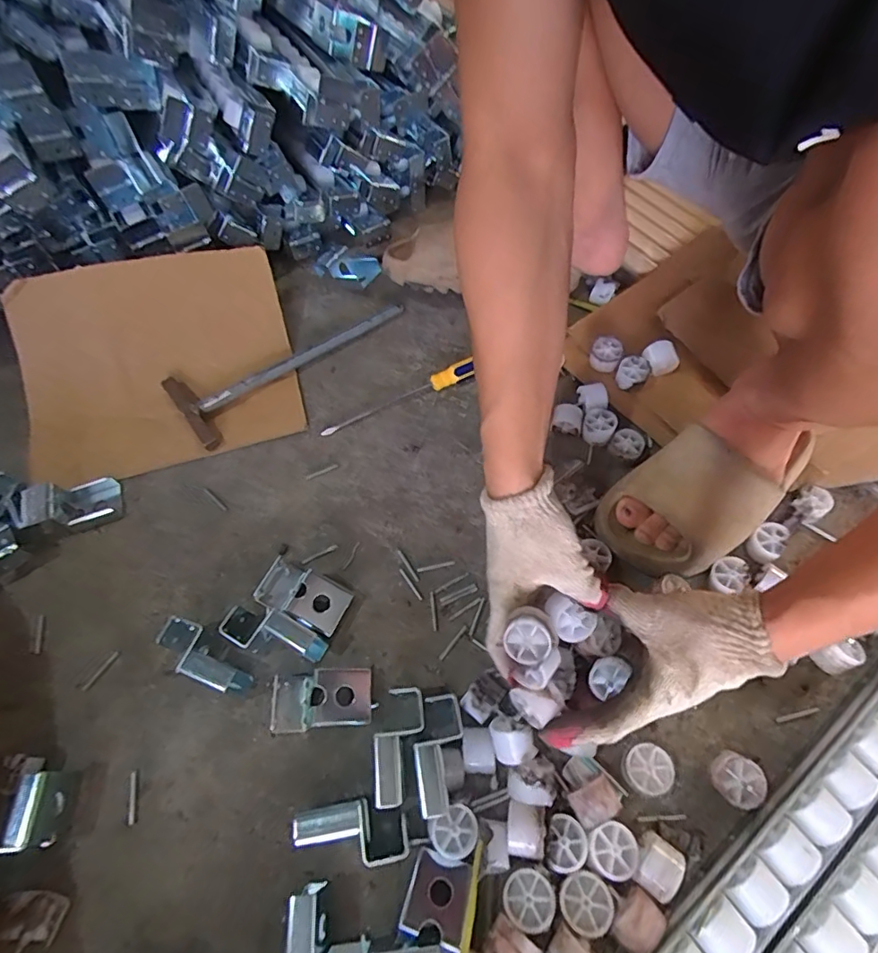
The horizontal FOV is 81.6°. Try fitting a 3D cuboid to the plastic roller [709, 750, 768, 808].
[{"bbox_3d":[0.228,0.235,0.393,0.034,0.028,0.033,0,60,1],"label":"plastic roller"}]

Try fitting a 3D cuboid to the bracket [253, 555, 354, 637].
[{"bbox_3d":[-0.128,0.110,0.475,0.088,0.030,0.044,22,63,13],"label":"bracket"}]

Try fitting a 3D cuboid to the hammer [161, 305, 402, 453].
[{"bbox_3d":[-0.180,-0.148,0.626,0.287,0.024,0.100,-36,65,-18],"label":"hammer"}]

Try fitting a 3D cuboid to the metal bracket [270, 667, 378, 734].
[{"bbox_3d":[-0.100,0.187,0.430,0.084,0.033,0.044,-6,60,-2],"label":"metal bracket"}]

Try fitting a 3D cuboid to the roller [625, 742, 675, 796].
[{"bbox_3d":[0.163,0.230,0.400,0.035,0.024,0.034,0,60,1],"label":"roller"}]

